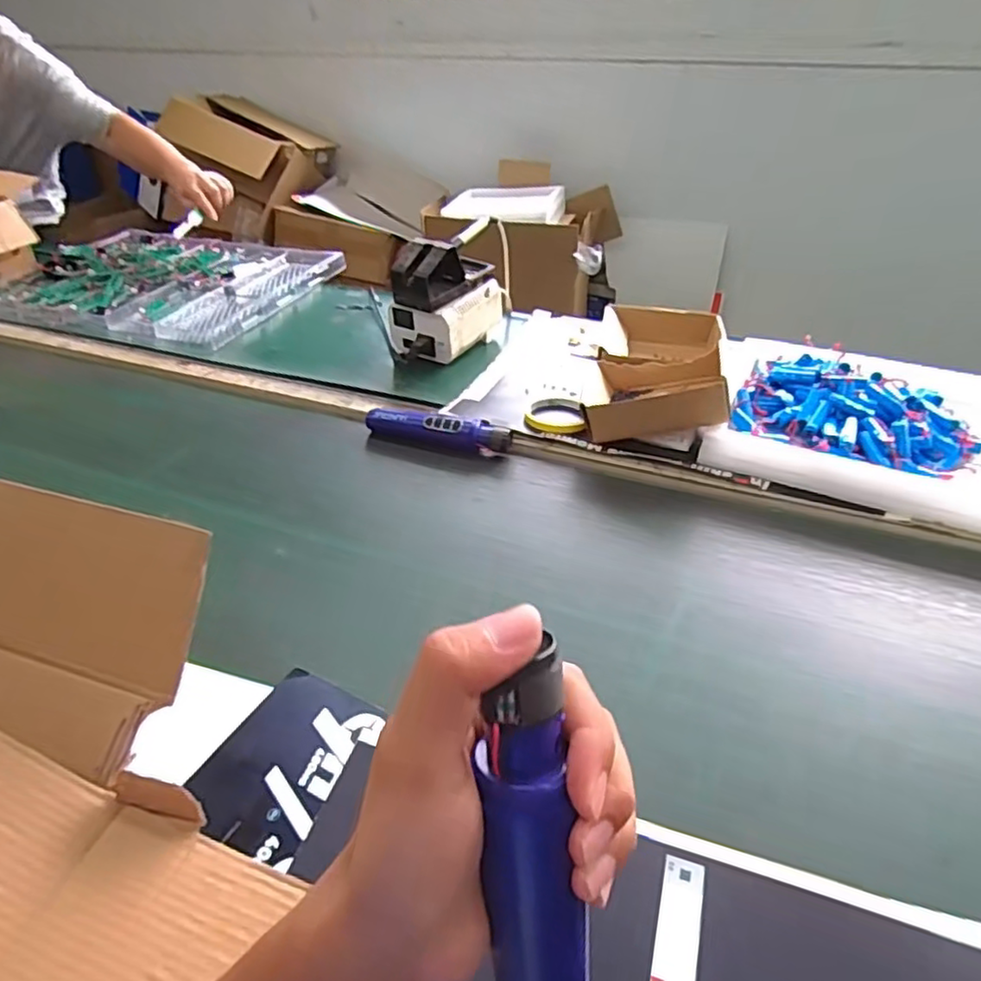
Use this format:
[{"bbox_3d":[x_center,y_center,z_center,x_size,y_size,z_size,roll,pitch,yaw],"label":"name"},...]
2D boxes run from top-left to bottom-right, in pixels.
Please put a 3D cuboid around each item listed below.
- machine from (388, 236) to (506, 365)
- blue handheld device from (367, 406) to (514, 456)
[{"bbox_3d":[-0.068,-0.296,1.001,0.115,0.155,0.177,23,43,27],"label":"machine"},{"bbox_3d":[-0.059,-0.078,0.825,0.208,0.044,0.044,12,38,15],"label":"blue handheld device"}]

